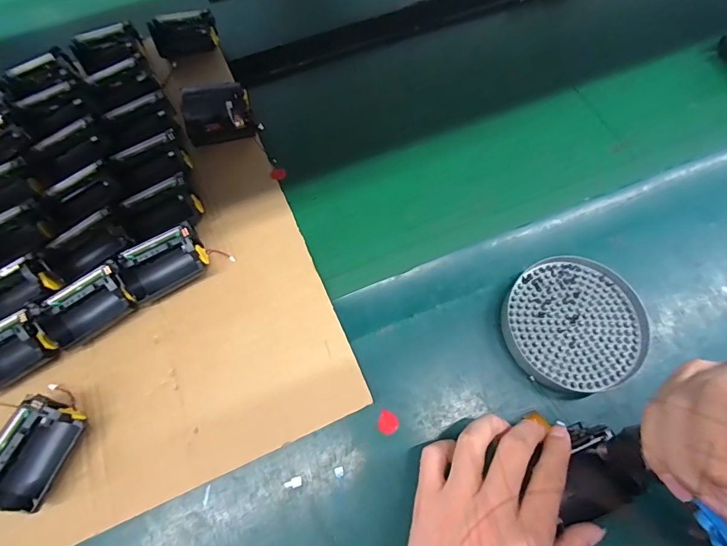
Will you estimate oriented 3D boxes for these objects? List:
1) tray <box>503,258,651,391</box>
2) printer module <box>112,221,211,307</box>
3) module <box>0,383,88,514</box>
[{"bbox_3d":[0.180,0.042,0.351,0.110,0.016,0.112,0,67,1],"label":"tray"},{"bbox_3d":[-0.187,-0.011,0.381,0.074,0.036,0.060,-24,69,-9],"label":"printer module"},{"bbox_3d":[-0.248,0.134,0.312,0.053,0.040,0.084,17,69,8],"label":"module"}]

